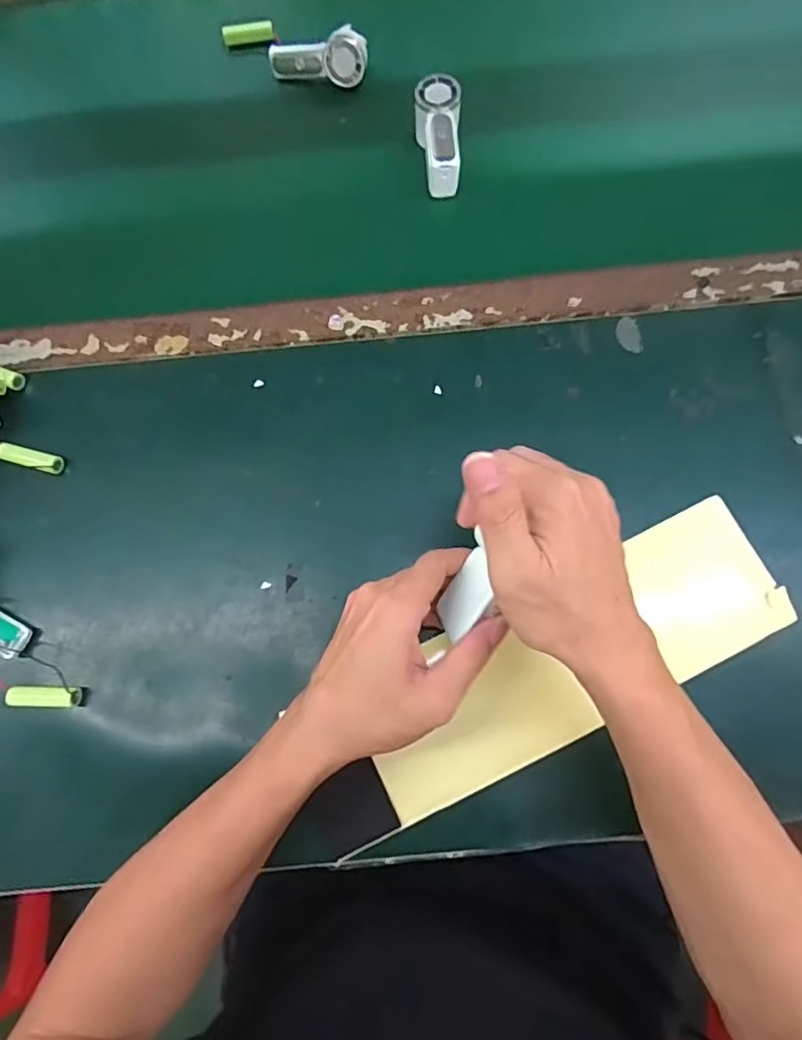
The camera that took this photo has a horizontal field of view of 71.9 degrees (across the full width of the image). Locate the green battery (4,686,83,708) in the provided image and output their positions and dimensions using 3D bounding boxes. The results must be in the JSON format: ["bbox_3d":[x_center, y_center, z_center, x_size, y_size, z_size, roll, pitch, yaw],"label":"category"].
[{"bbox_3d":[-0.266,0.131,0.411,0.052,0.018,0.015,-1,76,1],"label":"green battery"}]

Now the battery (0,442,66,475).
[{"bbox_3d":[-0.303,-0.050,0.453,0.050,0.014,0.014,16,77,5],"label":"battery"}]

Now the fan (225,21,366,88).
[{"bbox_3d":[-0.103,-0.455,0.535,0.149,0.029,0.049,17,78,6],"label":"fan"}]

